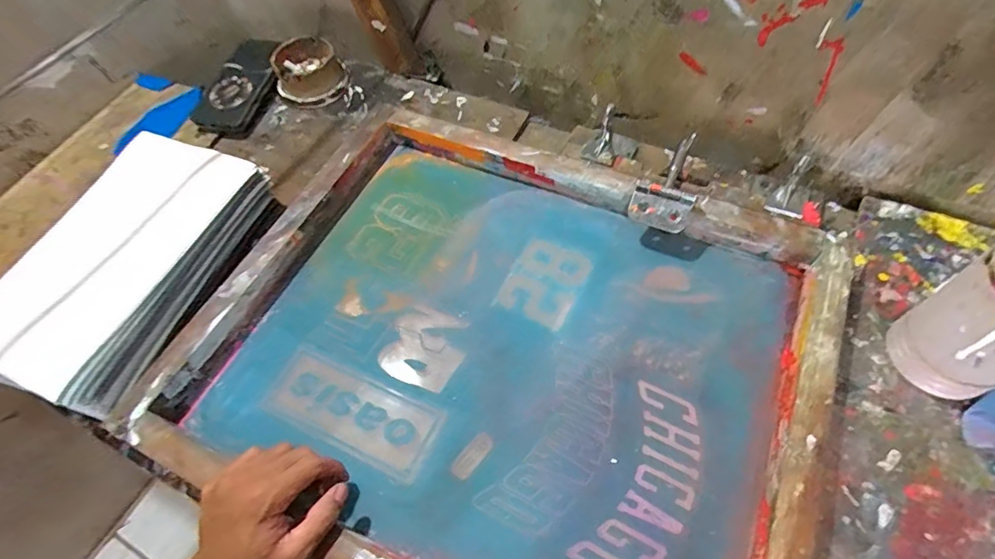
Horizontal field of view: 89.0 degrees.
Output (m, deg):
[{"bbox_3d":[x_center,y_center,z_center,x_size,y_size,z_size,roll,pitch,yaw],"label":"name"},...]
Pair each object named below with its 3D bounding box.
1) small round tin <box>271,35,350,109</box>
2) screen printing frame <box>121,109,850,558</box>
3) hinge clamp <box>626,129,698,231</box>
[{"bbox_3d":[-0.258,-0.285,0.697,0.082,0.056,0.088,-2,58,3],"label":"small round tin"},{"bbox_3d":[0.010,0.063,0.477,0.542,0.049,0.437,22,63,17],"label":"screen printing frame"},{"bbox_3d":[0.184,-0.101,0.526,0.056,0.031,0.106,27,65,19],"label":"hinge clamp"}]

